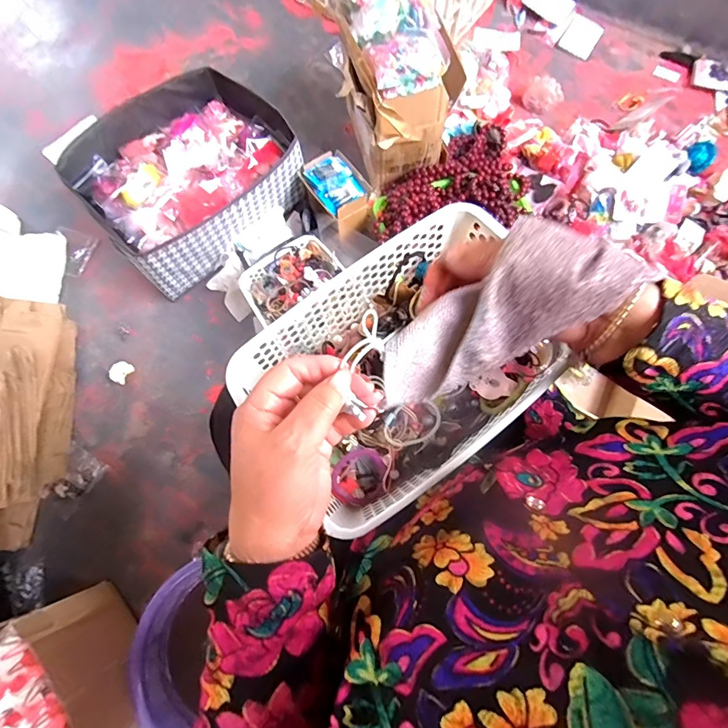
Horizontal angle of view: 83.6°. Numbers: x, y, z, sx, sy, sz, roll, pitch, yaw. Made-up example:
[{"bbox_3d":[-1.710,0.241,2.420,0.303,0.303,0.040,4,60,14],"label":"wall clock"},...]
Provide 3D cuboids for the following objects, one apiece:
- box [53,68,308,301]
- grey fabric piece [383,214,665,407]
[{"bbox_3d":[-0.377,-0.412,0.911,0.422,0.170,0.371,-42,77,-8],"label":"box"},{"bbox_3d":[0.090,-0.039,0.279,0.181,0.032,0.071,-33,72,14],"label":"grey fabric piece"}]

